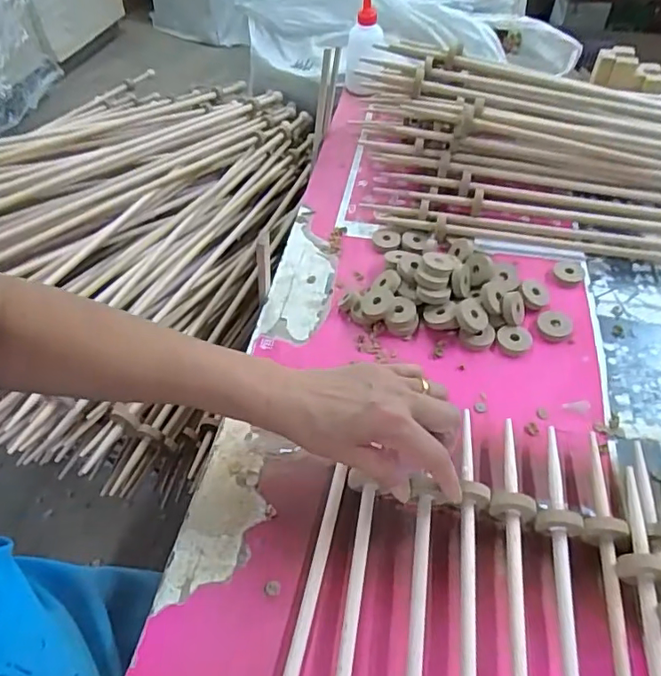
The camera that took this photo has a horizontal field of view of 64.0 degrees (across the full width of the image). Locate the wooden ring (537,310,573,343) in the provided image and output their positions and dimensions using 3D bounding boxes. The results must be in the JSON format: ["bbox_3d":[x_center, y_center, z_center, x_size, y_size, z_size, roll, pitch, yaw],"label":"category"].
[{"bbox_3d":[0.233,-0.012,0.551,0.033,0.010,0.036,0,51,0],"label":"wooden ring"}]

